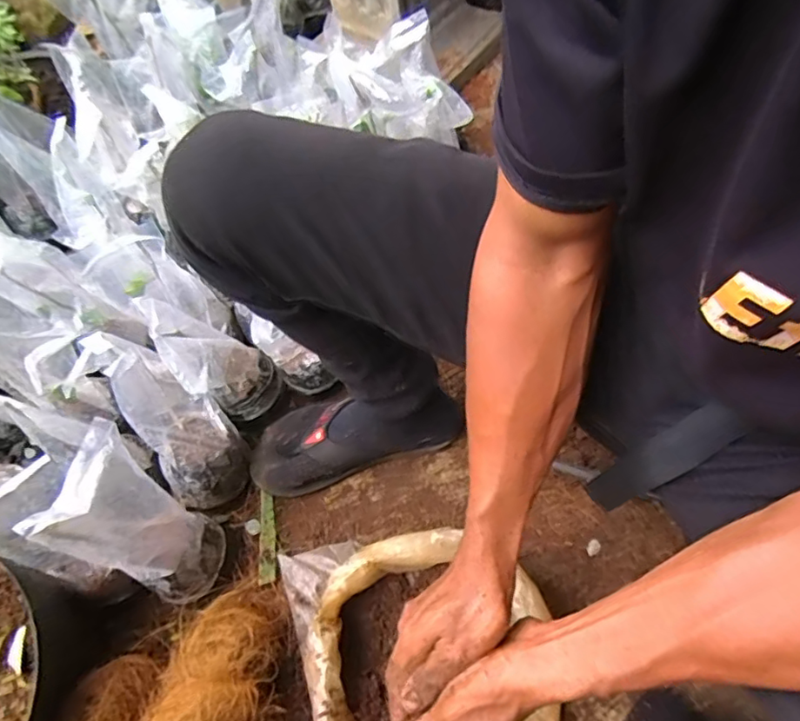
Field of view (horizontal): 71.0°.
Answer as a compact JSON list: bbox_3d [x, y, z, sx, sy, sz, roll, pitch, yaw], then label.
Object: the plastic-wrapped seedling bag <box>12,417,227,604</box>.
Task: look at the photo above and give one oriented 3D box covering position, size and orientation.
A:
[{"bbox_3d":[-0.256,0.159,0.552,0.096,0.215,0.080,-44,46,-17],"label":"plastic-wrapped seedling bag"}]

